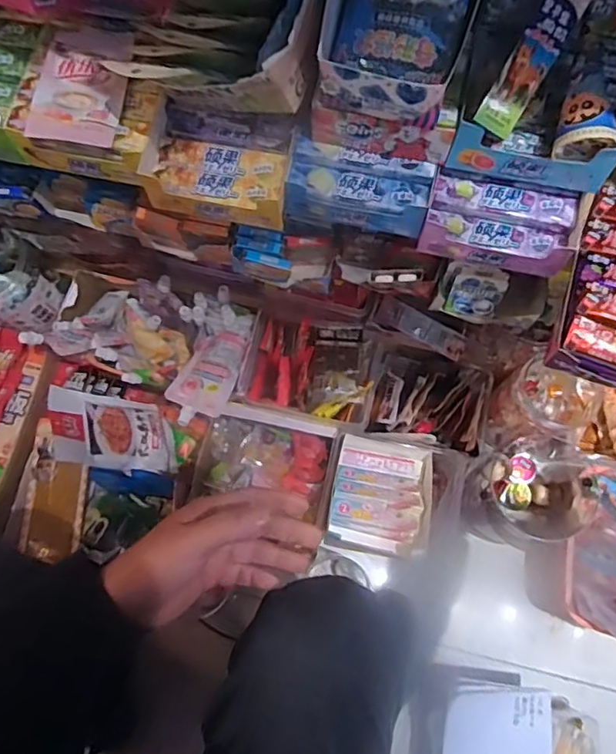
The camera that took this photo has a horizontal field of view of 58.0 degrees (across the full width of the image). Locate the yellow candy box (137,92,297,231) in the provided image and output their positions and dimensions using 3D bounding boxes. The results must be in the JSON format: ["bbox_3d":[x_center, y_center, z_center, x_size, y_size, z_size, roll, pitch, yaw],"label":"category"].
[{"bbox_3d":[-0.081,-0.199,0.526,0.133,0.042,0.104,8,74,2],"label":"yellow candy box"}]

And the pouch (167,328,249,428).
[{"bbox_3d":[-0.149,-0.004,0.844,0.083,0.022,0.185,18,49,4],"label":"pouch"}]

